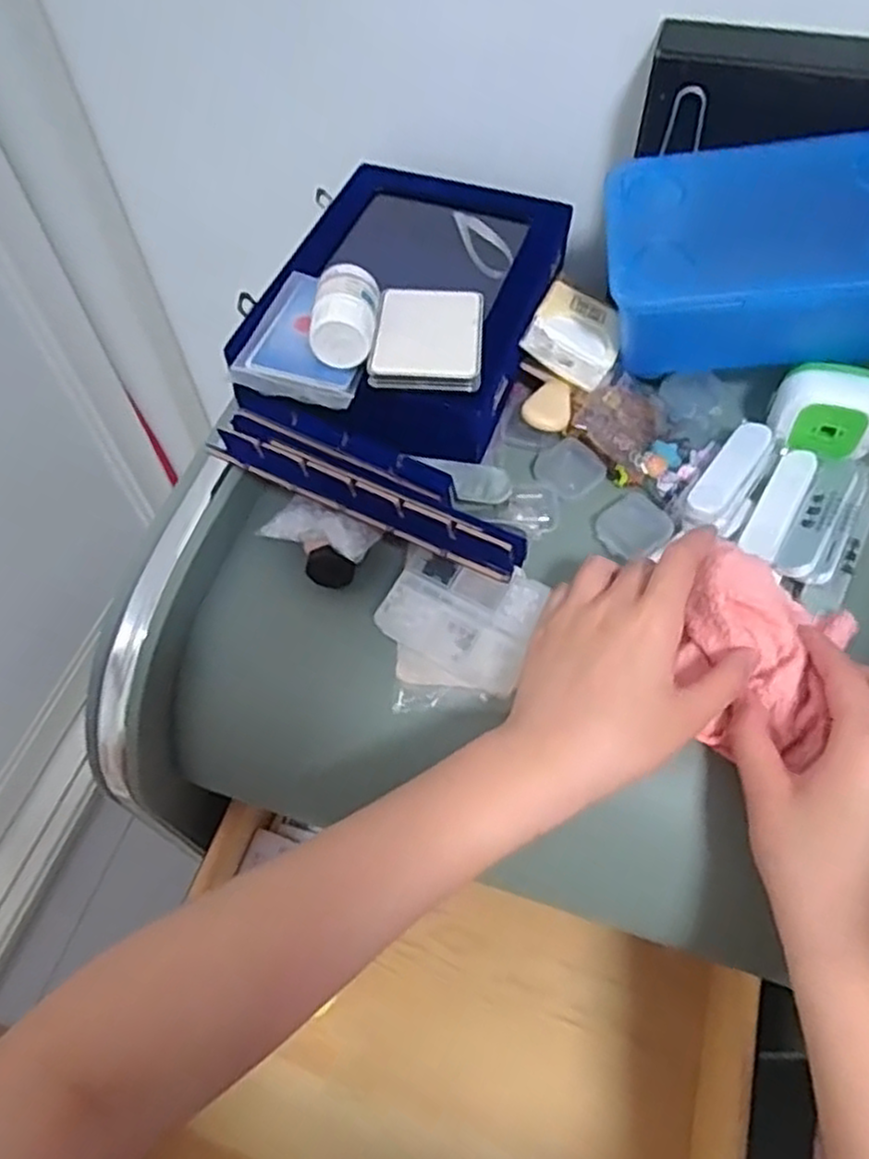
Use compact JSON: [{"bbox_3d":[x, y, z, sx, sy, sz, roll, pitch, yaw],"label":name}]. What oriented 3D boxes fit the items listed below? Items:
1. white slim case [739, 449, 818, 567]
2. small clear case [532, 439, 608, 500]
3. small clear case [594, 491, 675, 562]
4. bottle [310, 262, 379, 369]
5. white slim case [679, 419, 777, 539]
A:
[{"bbox_3d":[0.196,-0.044,0.416,0.020,0.010,0.082,27,63,19],"label":"white slim case"},{"bbox_3d":[0.081,-0.067,0.441,0.039,0.006,0.038,-39,63,-20],"label":"small clear case"},{"bbox_3d":[0.114,-0.030,0.419,0.040,0.006,0.037,-40,64,-20],"label":"small clear case"},{"bbox_3d":[-0.047,-0.139,0.386,0.030,0.028,0.049,2,57,4],"label":"bottle"},{"bbox_3d":[0.169,-0.057,0.416,0.029,0.022,0.093,31,64,21],"label":"white slim case"}]

